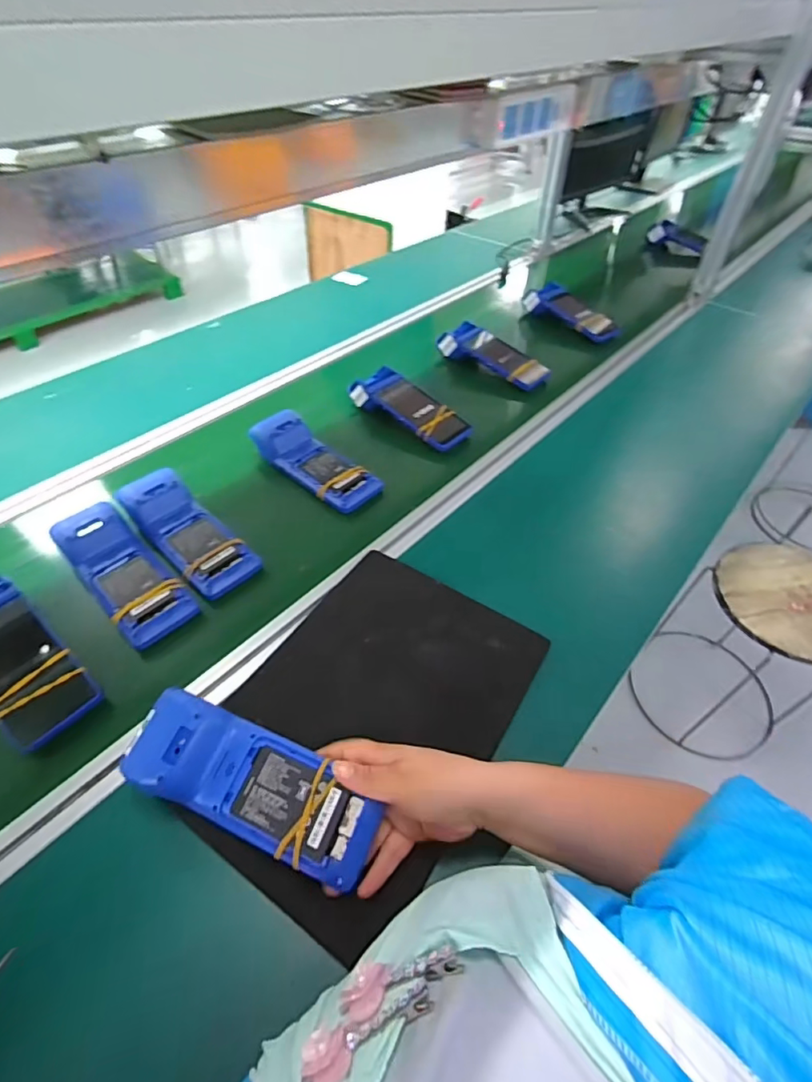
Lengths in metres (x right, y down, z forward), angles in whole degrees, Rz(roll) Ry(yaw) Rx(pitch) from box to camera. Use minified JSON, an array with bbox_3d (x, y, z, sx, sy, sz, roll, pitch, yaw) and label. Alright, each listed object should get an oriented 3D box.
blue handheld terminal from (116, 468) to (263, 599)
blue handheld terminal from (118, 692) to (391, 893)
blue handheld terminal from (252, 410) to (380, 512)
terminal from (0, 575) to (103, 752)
[{"bbox_3d":[-0.285,-0.016,0.656,0.202,0.061,0.086,34,57,27],"label":"blue handheld terminal"},{"bbox_3d":[-0.128,0.203,0.428,0.220,0.032,0.082,24,52,12],"label":"blue handheld terminal"},{"bbox_3d":[-0.138,-0.123,0.759,0.212,0.043,0.081,33,56,26],"label":"blue handheld terminal"},{"bbox_3d":[-0.413,0.119,0.533,0.218,0.037,0.079,33,56,26],"label":"terminal"}]

